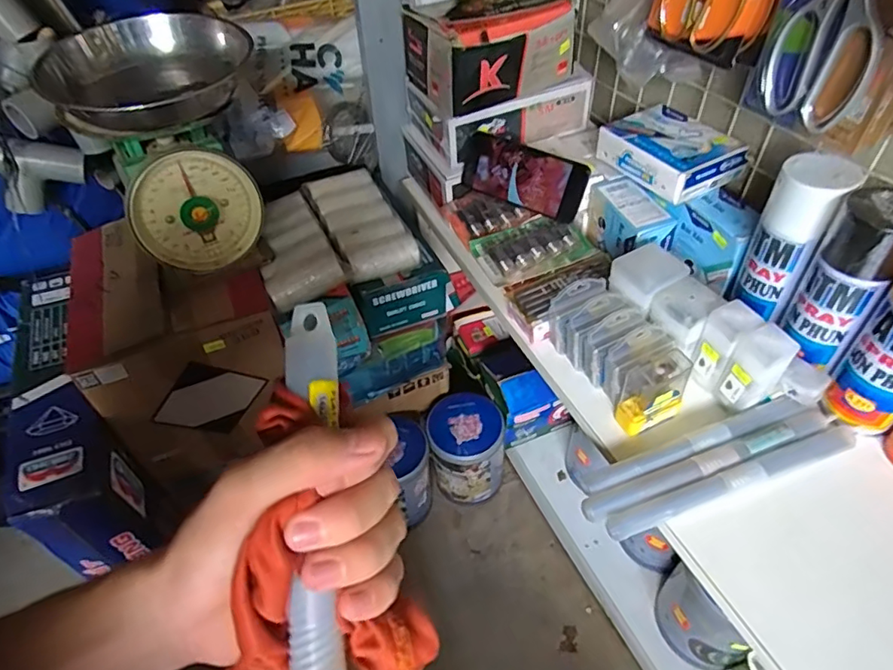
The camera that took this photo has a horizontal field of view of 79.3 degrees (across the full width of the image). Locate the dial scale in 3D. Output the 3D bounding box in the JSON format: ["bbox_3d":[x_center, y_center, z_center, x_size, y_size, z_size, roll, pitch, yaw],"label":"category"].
[{"bbox_3d":[-0.292,-0.210,0.606,0.183,0.213,0.190,-2,46,2],"label":"dial scale"}]

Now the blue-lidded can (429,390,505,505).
[{"bbox_3d":[0.032,0.184,0.850,0.109,0.156,0.104,-2,46,2],"label":"blue-lidded can"}]

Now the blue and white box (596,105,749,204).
[{"bbox_3d":[0.271,-0.219,0.660,0.104,0.055,0.143,-23,49,-18],"label":"blue and white box"}]

